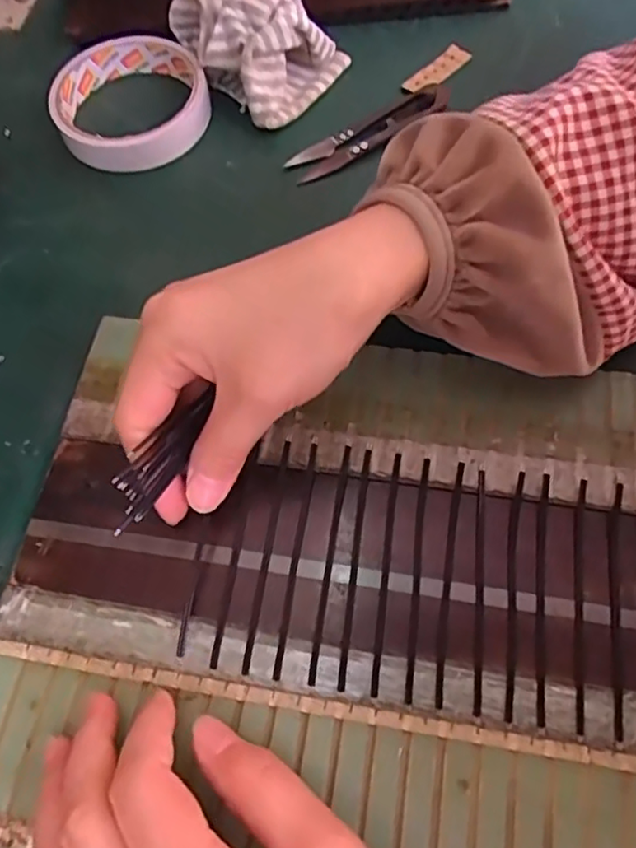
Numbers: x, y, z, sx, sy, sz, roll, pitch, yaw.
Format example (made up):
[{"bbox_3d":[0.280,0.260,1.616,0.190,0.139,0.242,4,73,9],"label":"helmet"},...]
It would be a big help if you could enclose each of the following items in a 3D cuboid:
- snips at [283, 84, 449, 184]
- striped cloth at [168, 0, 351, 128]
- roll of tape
[{"bbox_3d":[0.029,-0.163,0.351,0.098,0.013,0.027,-37,68,-13],"label":"snips"},{"bbox_3d":[-0.034,-0.228,0.369,0.077,0.042,0.101,-35,68,-12],"label":"striped cloth"},{"bbox_3d":[-0.107,-0.185,0.366,0.086,0.023,0.088,-1,65,3],"label":"roll of tape"}]

